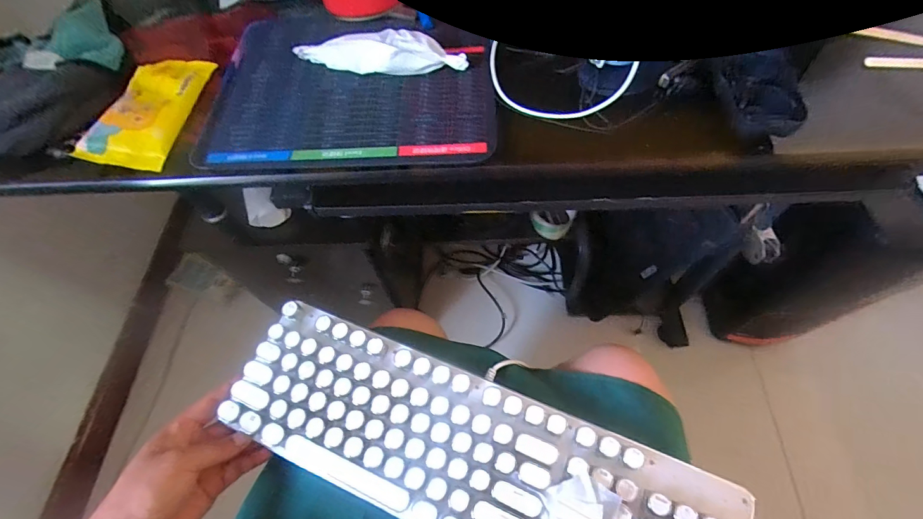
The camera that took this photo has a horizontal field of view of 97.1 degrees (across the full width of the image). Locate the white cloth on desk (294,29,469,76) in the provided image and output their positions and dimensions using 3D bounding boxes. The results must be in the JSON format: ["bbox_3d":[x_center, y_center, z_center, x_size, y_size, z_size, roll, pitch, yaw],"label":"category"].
[{"bbox_3d":[-0.076,-0.192,0.383,0.158,0.031,0.039,10,63,9],"label":"white cloth on desk"}]

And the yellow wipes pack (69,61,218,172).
[{"bbox_3d":[-0.287,-0.139,0.373,0.070,0.017,0.126,5,62,7],"label":"yellow wipes pack"}]

